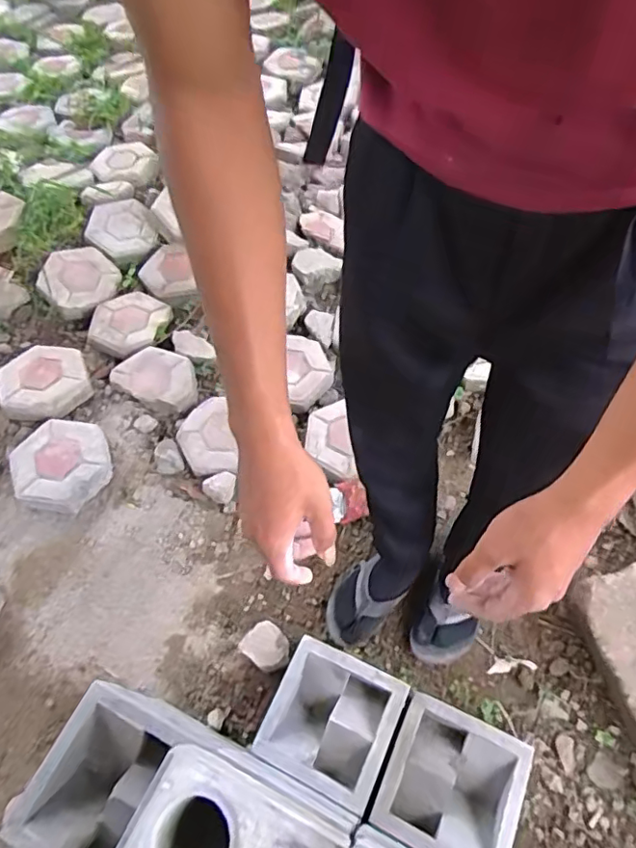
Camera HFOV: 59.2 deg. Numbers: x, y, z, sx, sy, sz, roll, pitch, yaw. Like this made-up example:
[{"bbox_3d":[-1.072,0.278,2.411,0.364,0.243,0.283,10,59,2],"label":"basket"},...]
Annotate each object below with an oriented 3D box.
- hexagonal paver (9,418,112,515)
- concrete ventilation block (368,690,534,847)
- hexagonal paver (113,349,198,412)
[{"bbox_3d":[-0.568,0.089,1.247,0.202,0.075,0.217,-28,60,-13],"label":"hexagonal paver"},{"bbox_3d":[0.209,0.576,0.895,0.196,0.104,0.200,21,62,16],"label":"concrete ventilation block"},{"bbox_3d":[-0.398,-0.117,1.370,0.213,0.049,0.155,8,59,9],"label":"hexagonal paver"}]

